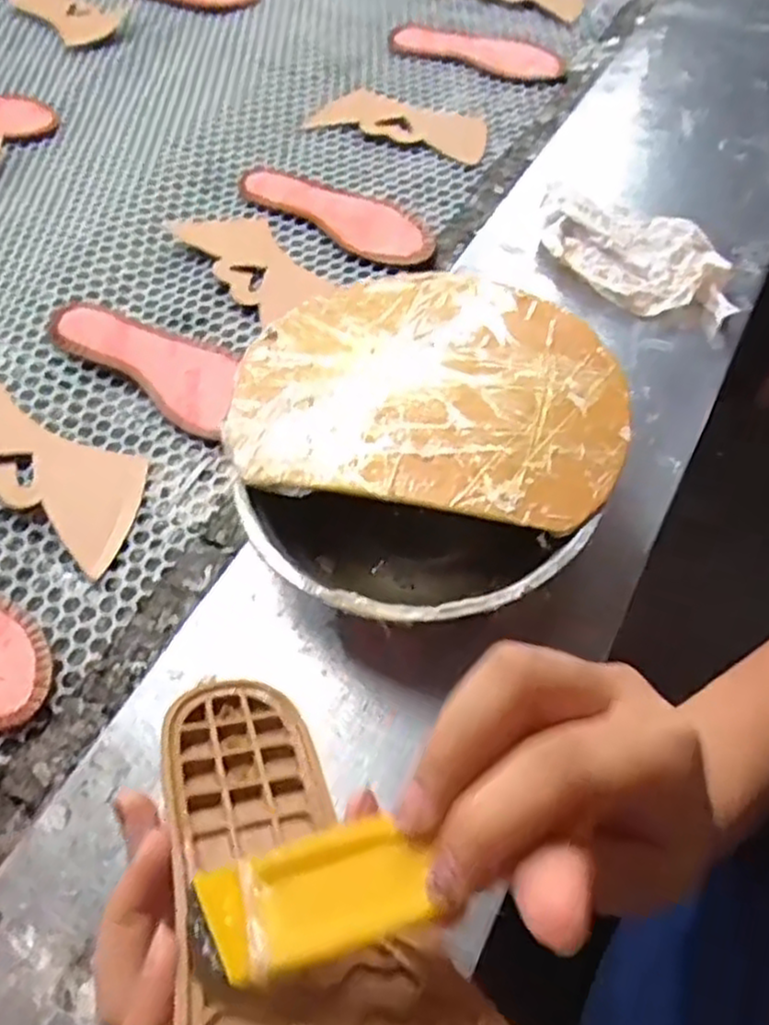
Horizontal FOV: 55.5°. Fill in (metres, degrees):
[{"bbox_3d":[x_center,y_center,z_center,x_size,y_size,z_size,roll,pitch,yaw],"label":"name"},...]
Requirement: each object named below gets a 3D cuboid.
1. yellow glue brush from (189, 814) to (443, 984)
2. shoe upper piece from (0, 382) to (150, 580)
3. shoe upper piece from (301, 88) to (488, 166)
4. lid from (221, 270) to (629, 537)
[{"bbox_3d":[-0.023,0.106,0.201,0.078,0.009,0.032,-21,54,19],"label":"yellow glue brush"},{"bbox_3d":[-0.270,-0.045,0.548,0.214,0.037,0.092,26,65,22],"label":"shoe upper piece"},{"bbox_3d":[0.025,-0.435,0.814,0.212,0.007,0.091,22,64,20],"label":"shoe upper piece"},{"bbox_3d":[0.031,-0.086,0.466,0.235,0.010,0.192,8,58,9],"label":"lid"}]

